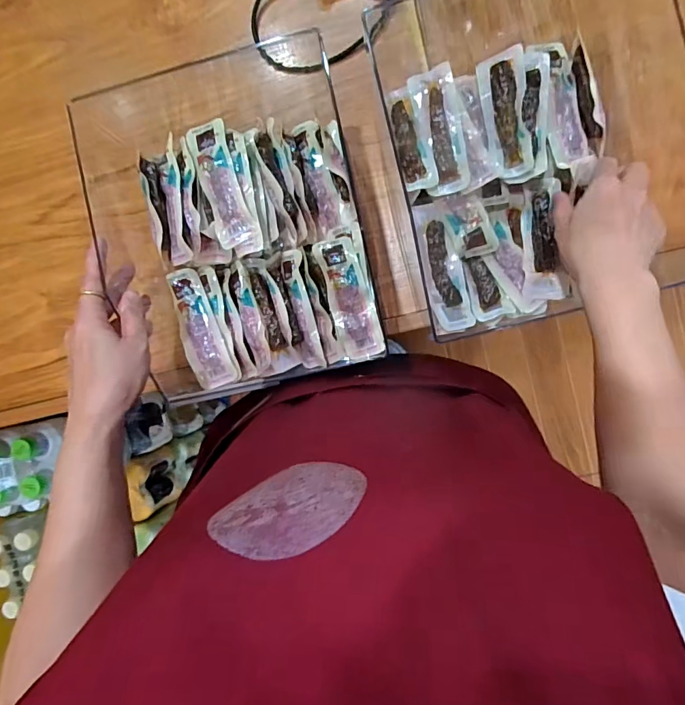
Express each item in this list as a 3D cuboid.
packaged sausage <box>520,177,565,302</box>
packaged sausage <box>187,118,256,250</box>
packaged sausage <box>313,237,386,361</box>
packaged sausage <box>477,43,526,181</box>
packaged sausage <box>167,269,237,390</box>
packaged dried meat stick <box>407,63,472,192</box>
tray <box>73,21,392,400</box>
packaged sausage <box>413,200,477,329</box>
[{"bbox_3d":[0.191,-0.110,0.435,0.034,0.025,0.118,0,84,4],"label":"packaged sausage"},{"bbox_3d":[-0.112,-0.156,0.420,0.036,0.015,0.115,-16,92,6],"label":"packaged sausage"},{"bbox_3d":[0.008,-0.052,0.450,0.038,0.028,0.119,-16,99,11],"label":"packaged sausage"},{"bbox_3d":[0.151,-0.218,0.416,0.037,0.022,0.114,-8,93,6],"label":"packaged sausage"},{"bbox_3d":[-0.148,-0.023,0.466,0.038,0.009,0.123,-21,91,6],"label":"packaged sausage"},{"bbox_3d":[0.090,-0.205,0.419,0.038,0.009,0.118,-11,84,18],"label":"packaged dried meat stick"},{"bbox_3d":[-0.100,-0.130,0.463,0.249,0.077,0.319,-13,93,5],"label":"tray"},{"bbox_3d":[0.096,-0.081,0.430,0.037,0.019,0.120,-13,92,6],"label":"packaged sausage"}]

